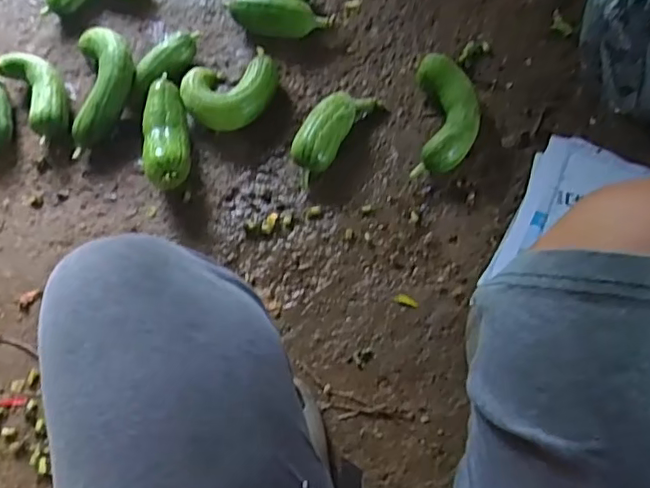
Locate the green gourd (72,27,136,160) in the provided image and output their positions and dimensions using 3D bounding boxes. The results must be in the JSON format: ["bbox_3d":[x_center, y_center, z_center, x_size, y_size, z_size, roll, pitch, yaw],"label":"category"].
[{"bbox_3d":[-0.339,-0.234,0.885,0.096,0.069,0.205,-1,71,5],"label":"green gourd"}]

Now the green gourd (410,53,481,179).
[{"bbox_3d":[0.177,-0.184,0.839,0.090,0.061,0.183,4,71,7],"label":"green gourd"}]

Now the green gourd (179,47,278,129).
[{"bbox_3d":[-0.138,-0.230,0.874,0.148,0.068,0.116,-20,70,-2],"label":"green gourd"}]

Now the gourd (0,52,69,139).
[{"bbox_3d":[-0.442,-0.233,0.905,0.075,0.056,0.168,-35,71,-7],"label":"gourd"}]

